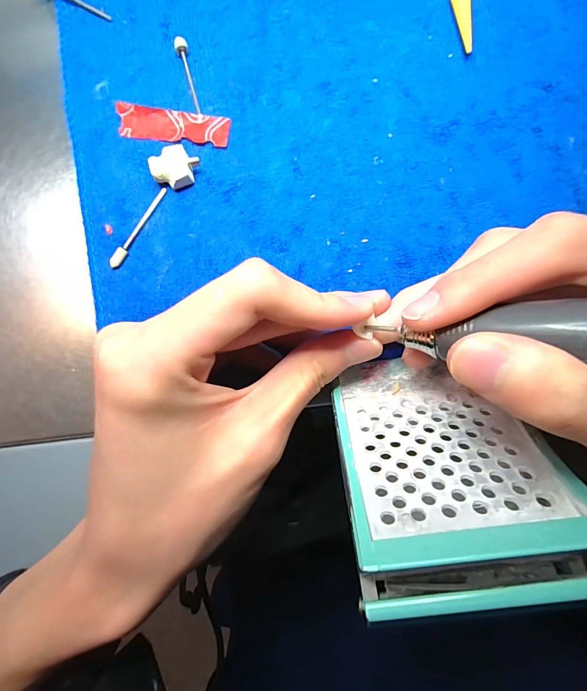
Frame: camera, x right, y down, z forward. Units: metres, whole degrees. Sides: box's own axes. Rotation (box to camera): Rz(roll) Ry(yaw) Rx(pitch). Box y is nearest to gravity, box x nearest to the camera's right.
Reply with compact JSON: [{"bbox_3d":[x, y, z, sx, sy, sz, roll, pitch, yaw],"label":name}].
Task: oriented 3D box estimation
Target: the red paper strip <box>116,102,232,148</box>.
[{"bbox_3d":[-0.062,-0.114,0.185,0.058,0.006,0.016,9,85,7],"label":"red paper strip"}]

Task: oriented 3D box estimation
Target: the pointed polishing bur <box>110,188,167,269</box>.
[{"bbox_3d":[-0.080,-0.060,0.184,0.004,0.004,0.048,33,88,8],"label":"pointed polishing bur"}]

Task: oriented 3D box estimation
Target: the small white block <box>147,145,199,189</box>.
[{"bbox_3d":[-0.058,-0.087,0.179,0.018,0.014,0.020,38,89,8],"label":"small white block"}]

